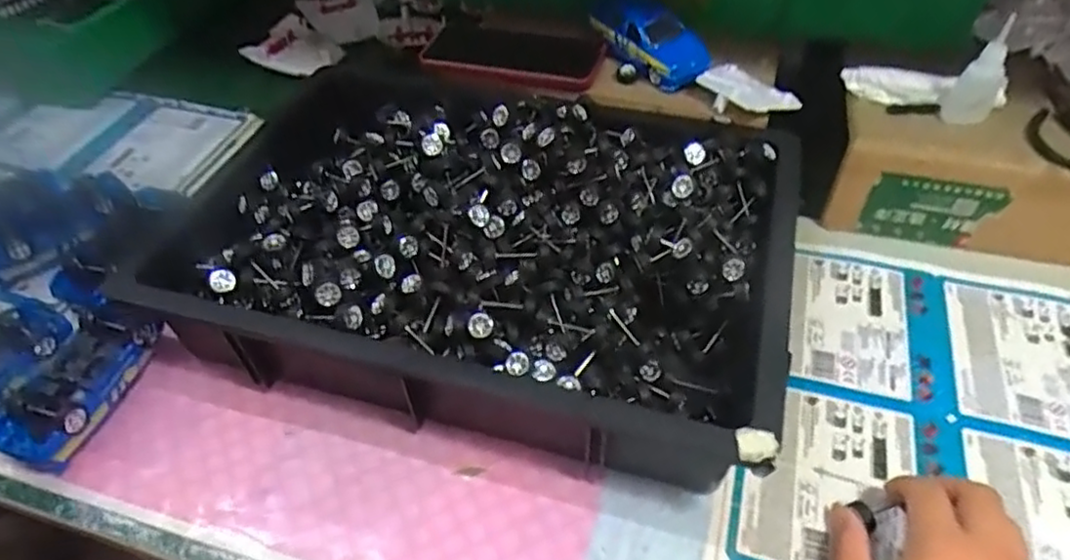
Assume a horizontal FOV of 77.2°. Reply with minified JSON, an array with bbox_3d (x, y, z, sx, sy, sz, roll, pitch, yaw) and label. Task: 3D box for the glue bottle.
[{"bbox_3d":[0.377,-0.172,0.557,0.040,0.084,0.045,31,54,28],"label":"glue bottle"}]

